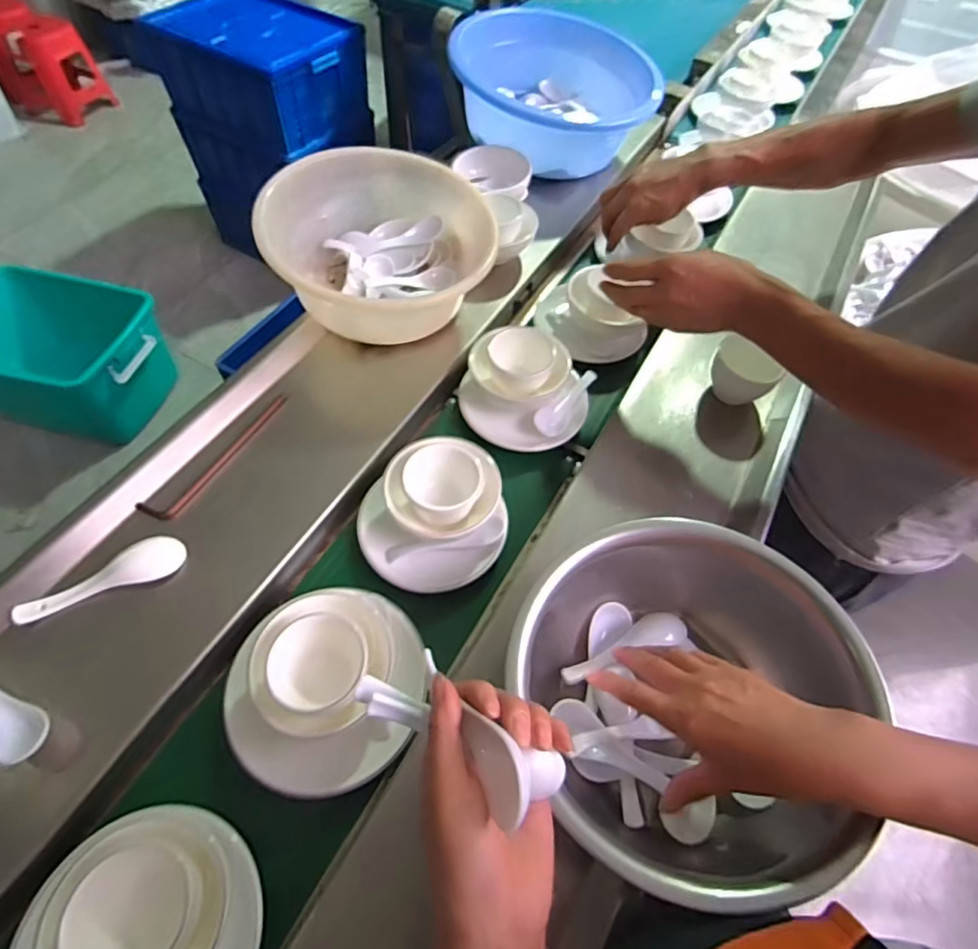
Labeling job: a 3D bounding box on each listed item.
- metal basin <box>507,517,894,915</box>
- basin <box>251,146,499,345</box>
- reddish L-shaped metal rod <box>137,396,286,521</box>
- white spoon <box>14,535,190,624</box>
[{"bbox_3d":[0.142,0.164,0.418,0.235,0.107,0.237,2,57,-3],"label":"metal basin"},{"bbox_3d":[-0.136,-0.279,0.676,0.219,0.110,0.237,2,57,-3],"label":"basin"},{"bbox_3d":[-0.281,-0.020,0.591,0.023,0.015,0.183,32,60,16],"label":"reddish L-shaped metal rod"},{"bbox_3d":[-0.344,0.093,0.495,0.135,0.023,0.035,-21,61,-17],"label":"white spoon"}]

